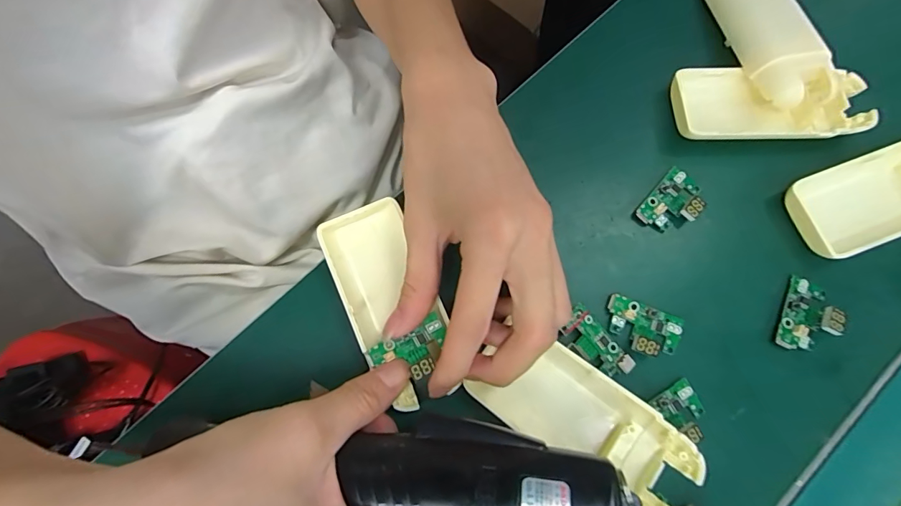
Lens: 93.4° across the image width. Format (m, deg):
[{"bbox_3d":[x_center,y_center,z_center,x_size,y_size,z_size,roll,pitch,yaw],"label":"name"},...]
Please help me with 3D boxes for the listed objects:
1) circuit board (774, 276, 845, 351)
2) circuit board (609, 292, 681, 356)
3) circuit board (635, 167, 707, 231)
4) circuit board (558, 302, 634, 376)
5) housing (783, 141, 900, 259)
[{"bbox_3d":[0.188,0.034,0.221,0.024,0.010,0.038,26,79,4],"label":"circuit board"},{"bbox_3d":[0.101,0.039,0.221,0.039,0.010,0.025,23,79,4],"label":"circuit board"},{"bbox_3d":[0.124,-0.029,0.234,0.025,0.009,0.037,41,80,7],"label":"circuit board"},{"bbox_3d":[0.074,0.047,0.218,0.019,0.006,0.039,-40,82,-8],"label":"circuit board"},{"bbox_3d":[0.238,-0.032,0.232,0.098,0.018,0.047,-20,79,-5],"label":"housing"}]

